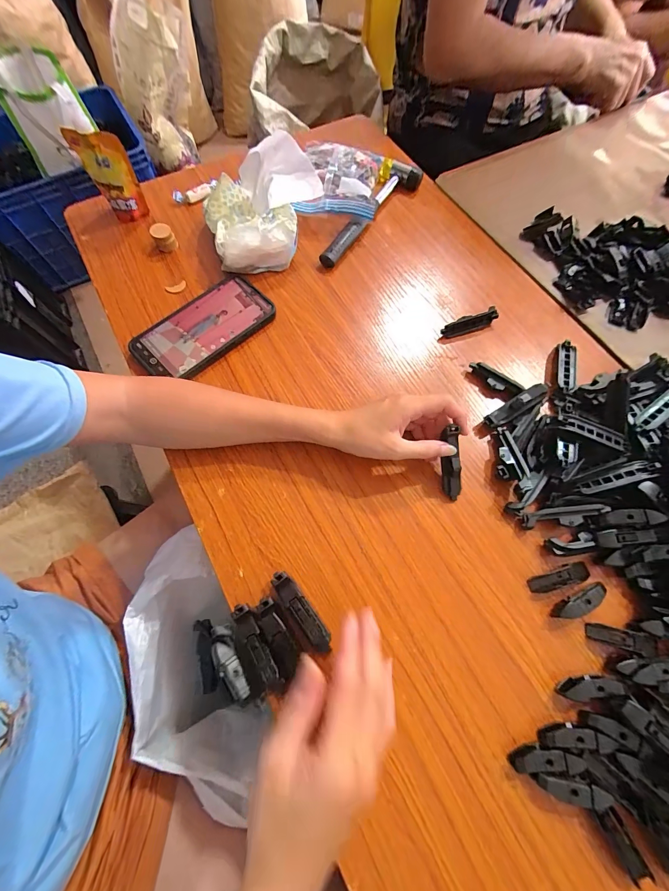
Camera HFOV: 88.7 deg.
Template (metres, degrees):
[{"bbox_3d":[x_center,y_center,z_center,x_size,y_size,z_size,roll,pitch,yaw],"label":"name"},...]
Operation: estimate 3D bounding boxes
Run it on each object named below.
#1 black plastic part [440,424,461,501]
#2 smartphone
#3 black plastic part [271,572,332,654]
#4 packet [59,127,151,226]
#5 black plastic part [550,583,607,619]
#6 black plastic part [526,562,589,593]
[{"bbox_3d":[0.112,0.019,0.328,0.015,0.013,0.073,-9,110,-4],"label":"black plastic part"},{"bbox_3d":[-0.154,-0.137,0.405,0.160,0.018,0.080,-41,74,-15],"label":"smartphone"},{"bbox_3d":[-0.028,0.142,0.294,0.016,0.019,0.072,-36,73,-13],"label":"black plastic part"},{"bbox_3d":[-0.281,-0.341,0.437,0.065,0.096,0.021,3,59,12],"label":"packet"},{"bbox_3d":[0.216,0.138,0.301,0.050,0.017,0.017,-19,70,-8],"label":"black plastic part"},{"bbox_3d":[0.203,0.120,0.310,0.052,0.012,0.016,-15,69,-6],"label":"black plastic part"}]

